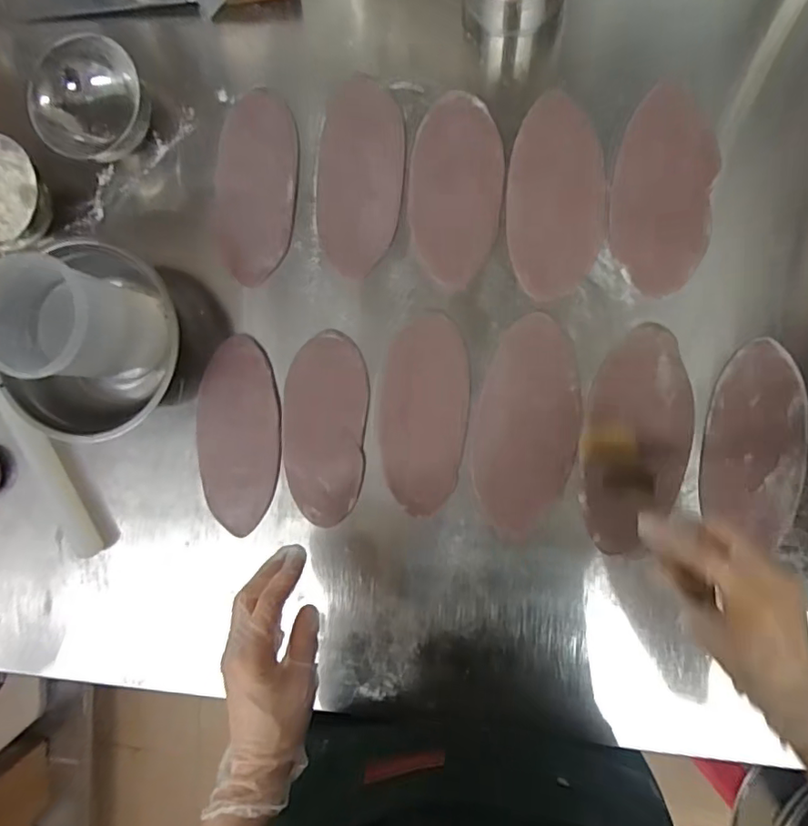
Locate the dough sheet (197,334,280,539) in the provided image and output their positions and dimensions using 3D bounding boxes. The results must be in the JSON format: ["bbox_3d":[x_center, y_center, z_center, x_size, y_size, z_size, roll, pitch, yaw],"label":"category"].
[{"bbox_3d":[-0.166,0.023,0.550,0.081,0.005,0.190,2,93,7],"label":"dough sheet"}]

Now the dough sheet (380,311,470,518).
[{"bbox_3d":[0.019,0.002,0.527,0.080,0.004,0.188,4,93,7],"label":"dough sheet"}]

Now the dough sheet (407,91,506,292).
[{"bbox_3d":[0.048,-0.205,0.506,0.083,0.015,0.170,4,93,7],"label":"dough sheet"}]

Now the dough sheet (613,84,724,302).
[{"bbox_3d":[0.230,-0.196,0.488,0.082,0.014,0.171,5,93,7],"label":"dough sheet"}]

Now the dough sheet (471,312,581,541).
[{"bbox_3d":[0.114,0.014,0.515,0.093,0.004,0.203,7,94,7],"label":"dough sheet"}]

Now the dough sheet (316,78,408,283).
[{"bbox_3d":[-0.042,-0.227,0.528,0.081,0.007,0.185,3,93,7],"label":"dough sheet"}]

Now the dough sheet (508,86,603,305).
[{"bbox_3d":[0.138,-0.197,0.500,0.085,0.015,0.177,0,93,7],"label":"dough sheet"}]

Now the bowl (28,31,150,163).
[{"bbox_3d":[-0.295,-0.296,0.530,0.108,0.062,0.106,0,93,7],"label":"bowl"}]

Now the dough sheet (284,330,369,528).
[{"bbox_3d":[-0.078,0.016,0.537,0.080,0.005,0.182,4,93,7],"label":"dough sheet"}]

